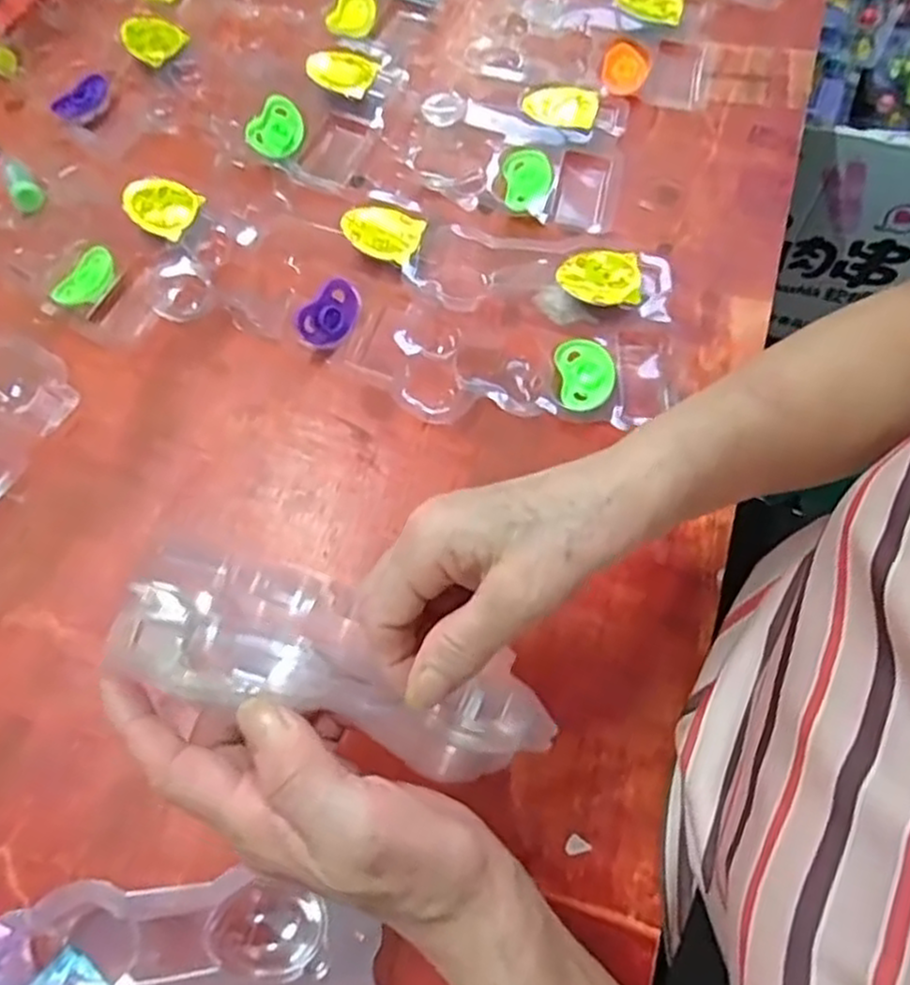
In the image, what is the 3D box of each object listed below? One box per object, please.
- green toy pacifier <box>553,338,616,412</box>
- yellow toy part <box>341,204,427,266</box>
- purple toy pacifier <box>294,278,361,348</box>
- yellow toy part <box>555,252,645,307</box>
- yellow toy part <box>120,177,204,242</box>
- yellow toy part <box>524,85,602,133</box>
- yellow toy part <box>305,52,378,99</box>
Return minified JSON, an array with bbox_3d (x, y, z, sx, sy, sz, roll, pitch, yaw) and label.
[{"bbox_3d":[0.080,-0.071,0.450,0.035,0.011,0.046,-1,69,1],"label":"green toy pacifier"},{"bbox_3d":[-0.049,-0.172,0.488,0.052,0.013,0.039,15,70,-6],"label":"yellow toy part"},{"bbox_3d":[-0.079,-0.113,0.468,0.031,0.016,0.048,43,82,-24],"label":"purple toy pacifier"},{"bbox_3d":[0.092,-0.137,0.469,0.052,0.007,0.037,0,71,-1],"label":"yellow toy part"},{"bbox_3d":[-0.199,-0.194,0.502,0.052,0.013,0.039,24,71,11],"label":"yellow toy part"},{"bbox_3d":[0.075,-0.274,0.522,0.053,0.017,0.032,23,71,10],"label":"yellow toy part"},{"bbox_3d":[-0.083,-0.310,0.542,0.052,0.012,0.032,26,71,11],"label":"yellow toy part"}]

